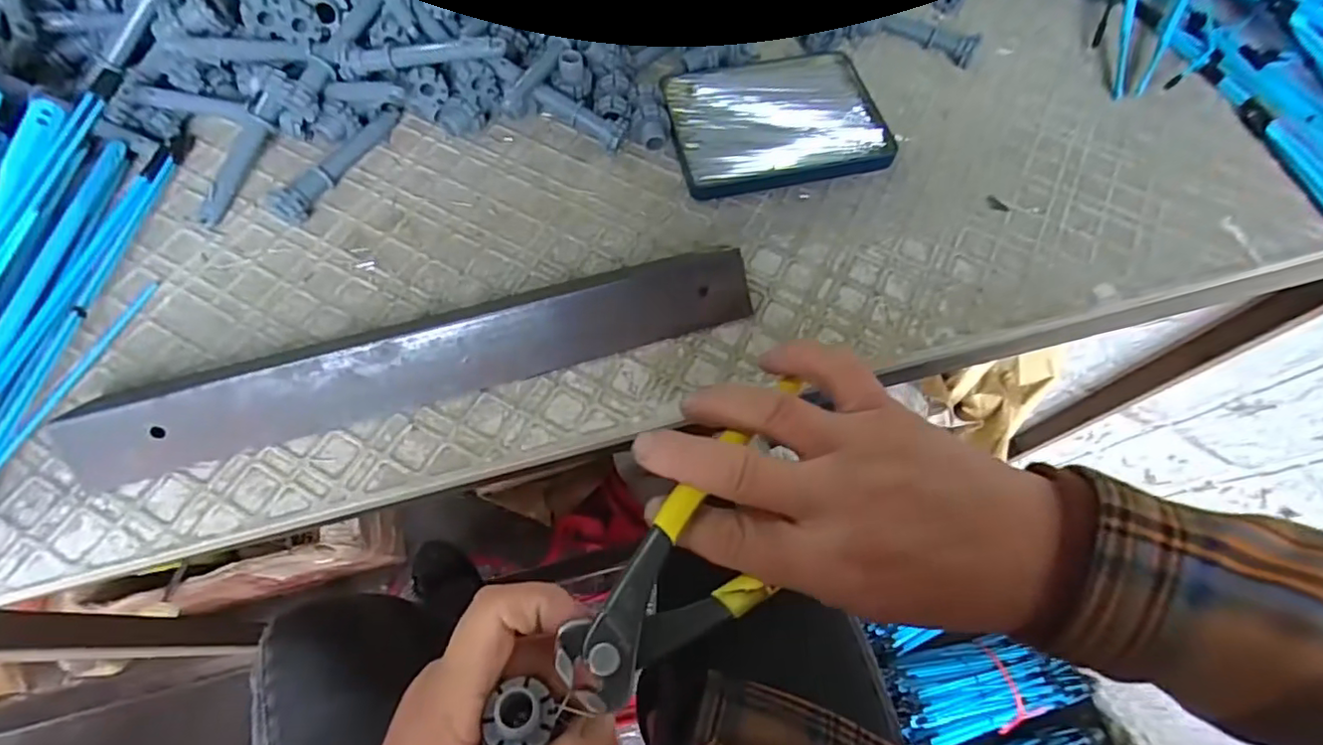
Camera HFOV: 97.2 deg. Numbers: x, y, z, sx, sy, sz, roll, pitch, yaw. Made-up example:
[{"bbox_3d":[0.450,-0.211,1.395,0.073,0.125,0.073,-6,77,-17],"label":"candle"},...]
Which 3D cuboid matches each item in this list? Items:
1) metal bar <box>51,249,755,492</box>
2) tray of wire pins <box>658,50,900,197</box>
[{"bbox_3d":[-0.110,-0.017,0.284,0.311,0.029,0.055,-16,68,-10],"label":"metal bar"},{"bbox_3d":[0.069,-0.157,0.361,0.126,0.009,0.093,-12,67,-8],"label":"tray of wire pins"}]

